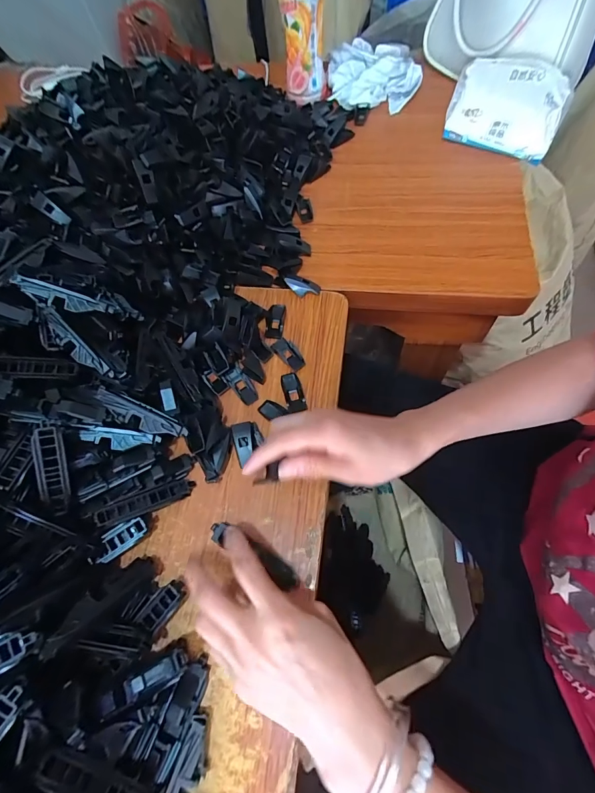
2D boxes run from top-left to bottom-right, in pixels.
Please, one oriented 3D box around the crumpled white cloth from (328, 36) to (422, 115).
[{"bbox_3d":[0.118,-0.507,0.584,0.133,0.045,0.127,0,65,5],"label":"crumpled white cloth"}]

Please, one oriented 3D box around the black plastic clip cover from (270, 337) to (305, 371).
[{"bbox_3d":[-0.008,-0.044,0.387,0.019,0.006,0.041,-40,68,-13],"label":"black plastic clip cover"}]

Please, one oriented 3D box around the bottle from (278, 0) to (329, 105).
[{"bbox_3d":[0.008,-0.526,0.504,0.067,0.214,0.056,-6,65,2],"label":"bottle"}]

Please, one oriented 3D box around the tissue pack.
[{"bbox_3d":[0.272,-0.374,0.487,0.135,0.081,0.073,27,70,16],"label":"tissue pack"}]

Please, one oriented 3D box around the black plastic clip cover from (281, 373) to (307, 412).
[{"bbox_3d":[-0.004,-0.006,0.367,0.019,0.004,0.040,-13,65,-1],"label":"black plastic clip cover"}]

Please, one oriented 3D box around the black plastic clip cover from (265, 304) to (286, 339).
[{"bbox_3d":[-0.024,-0.083,0.407,0.019,0.005,0.044,4,66,7],"label":"black plastic clip cover"}]

